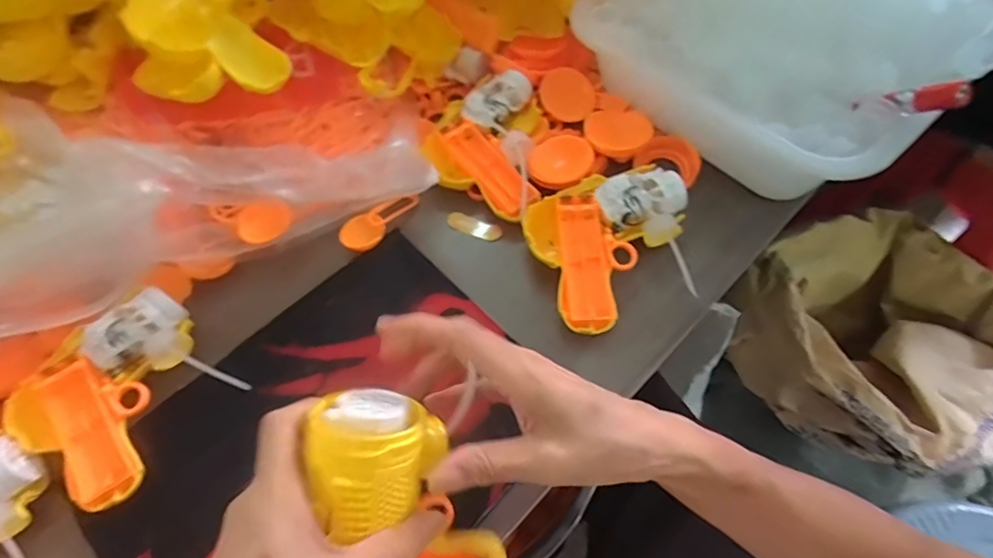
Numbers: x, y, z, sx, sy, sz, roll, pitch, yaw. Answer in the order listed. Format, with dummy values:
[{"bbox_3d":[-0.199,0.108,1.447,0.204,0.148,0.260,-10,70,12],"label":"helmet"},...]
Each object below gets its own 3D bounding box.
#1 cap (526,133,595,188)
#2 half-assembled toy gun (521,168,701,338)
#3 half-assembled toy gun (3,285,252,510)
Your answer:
[{"bbox_3d":[0.060,-0.108,0.473,0.050,0.017,0.059,24,66,15],"label":"cap"},{"bbox_3d":[0.098,-0.031,0.422,0.129,0.037,0.118,-21,62,-8],"label":"half-assembled toy gun"},{"bbox_3d":[-0.277,0.084,0.380,0.119,0.034,0.133,38,70,21],"label":"half-assembled toy gun"}]

